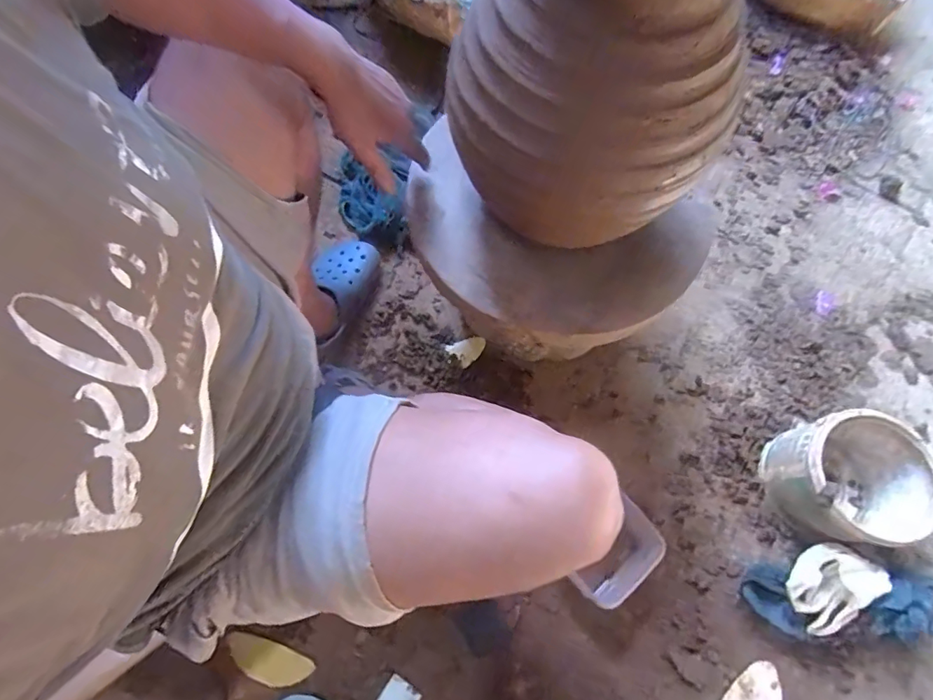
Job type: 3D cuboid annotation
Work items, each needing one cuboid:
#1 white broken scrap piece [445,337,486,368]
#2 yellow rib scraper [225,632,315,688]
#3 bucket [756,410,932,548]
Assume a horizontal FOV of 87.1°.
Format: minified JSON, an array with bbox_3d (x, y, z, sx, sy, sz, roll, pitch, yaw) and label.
[{"bbox_3d":[0.001,-0.004,0.855,0.058,0.012,0.050,-39,74,-14],"label":"white broken scrap piece"},{"bbox_3d":[-0.279,0.433,0.684,0.127,0.007,0.047,20,62,5],"label":"yellow rib scraper"},{"bbox_3d":[0.565,0.190,0.728,0.196,0.131,0.170,-1,69,-1],"label":"bucket"}]

